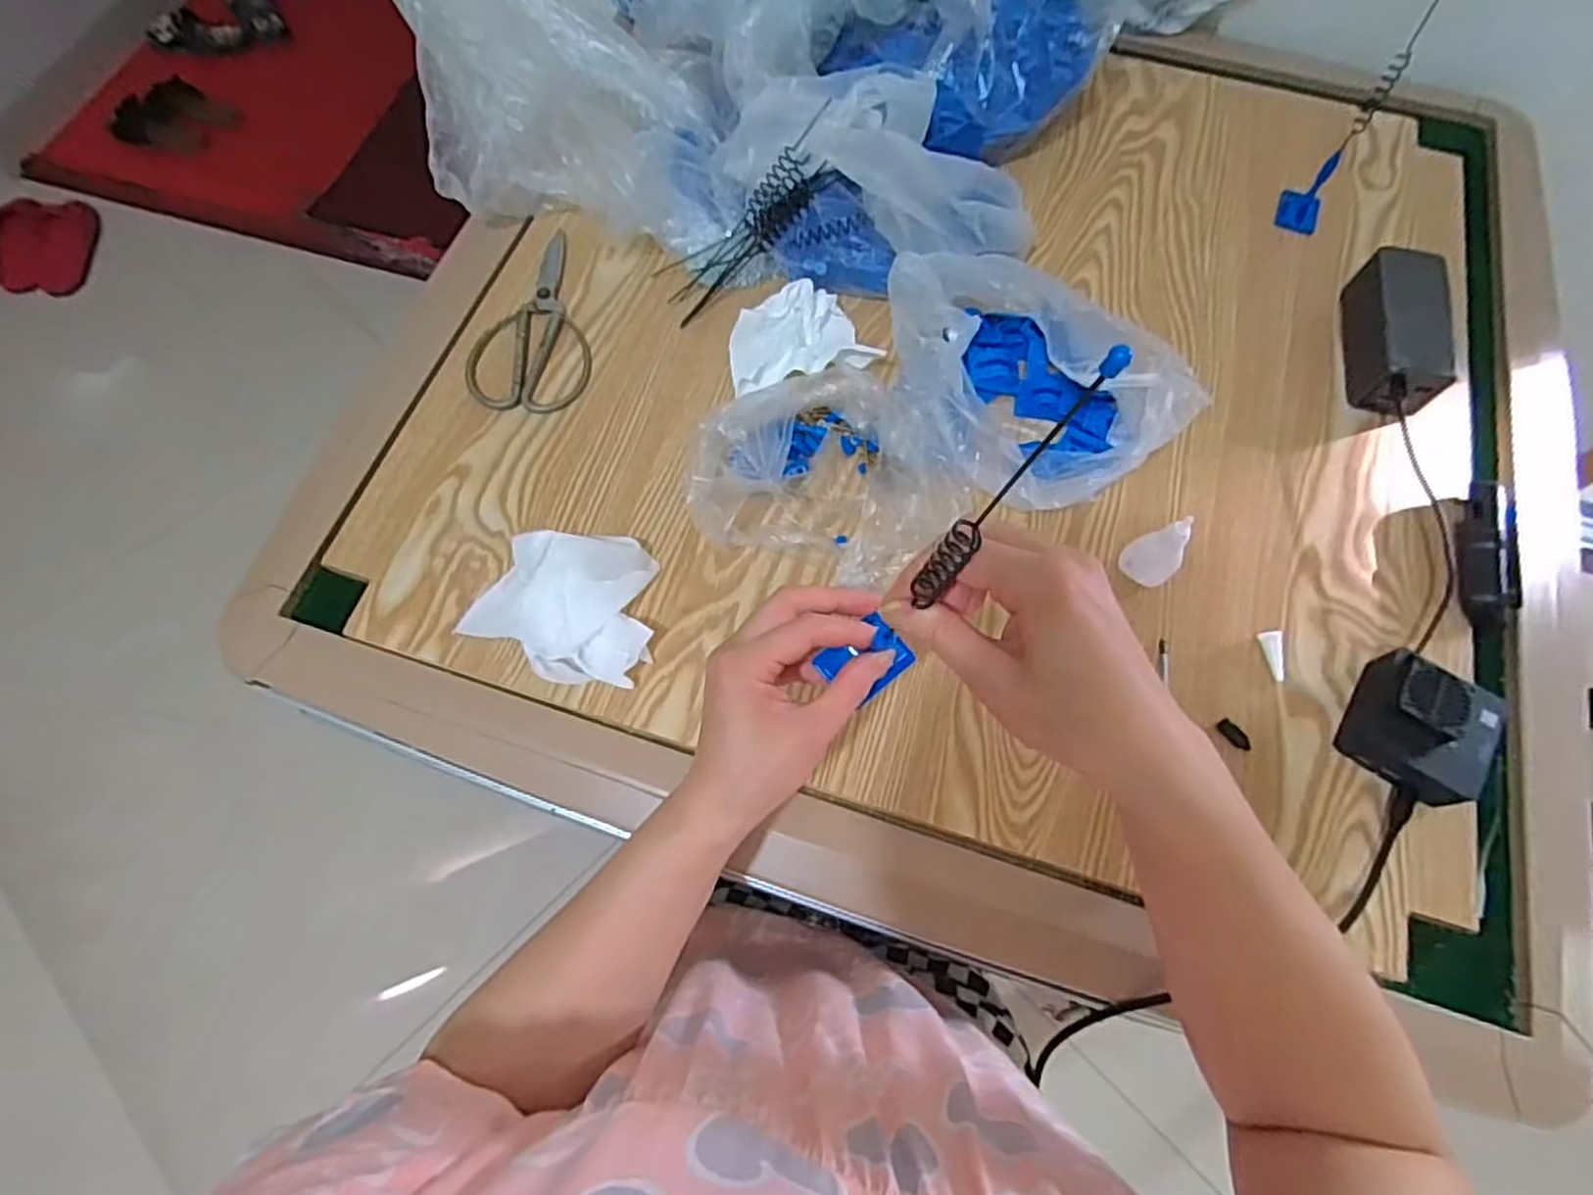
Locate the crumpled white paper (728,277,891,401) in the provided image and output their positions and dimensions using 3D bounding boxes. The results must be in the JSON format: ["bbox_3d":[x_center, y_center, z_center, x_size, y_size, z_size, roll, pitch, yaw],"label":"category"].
[{"bbox_3d":[-0.003,-0.203,0.608,0.109,0.031,0.083,-18,70,-8],"label":"crumpled white paper"}]

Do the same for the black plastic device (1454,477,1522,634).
[{"bbox_3d":[0.493,-0.034,0.545,0.029,0.031,0.104,8,68,2],"label":"black plastic device"}]

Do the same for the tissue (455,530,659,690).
[{"bbox_3d":[-0.152,0.004,0.512,0.103,0.049,0.098,4,68,1],"label":"tissue"}]

